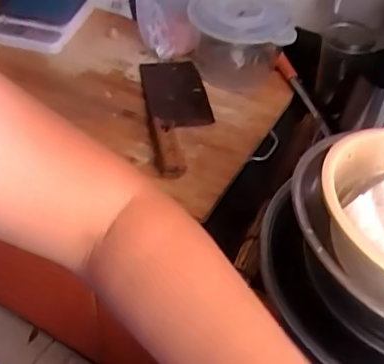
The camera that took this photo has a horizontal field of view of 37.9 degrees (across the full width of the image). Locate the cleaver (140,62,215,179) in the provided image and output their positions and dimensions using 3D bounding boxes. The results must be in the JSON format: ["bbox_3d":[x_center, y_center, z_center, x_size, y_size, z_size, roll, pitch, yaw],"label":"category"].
[{"bbox_3d":[-0.019,-0.115,0.939,0.103,0.027,0.299,-6,47,-9],"label":"cleaver"}]

